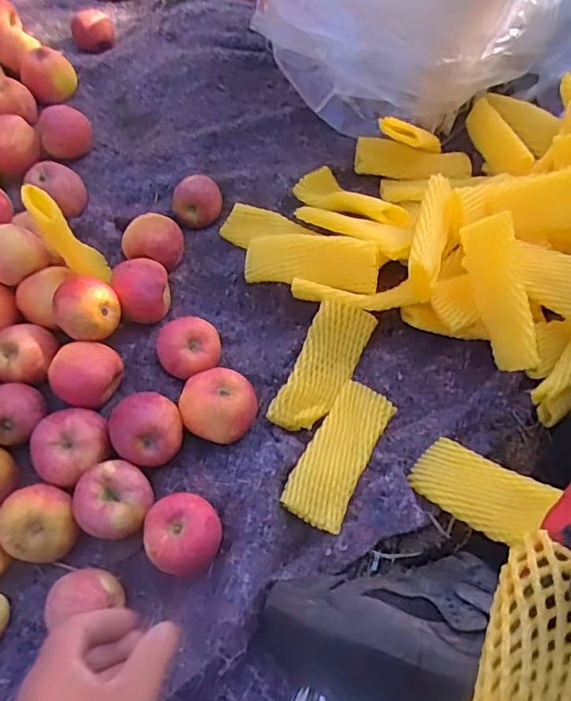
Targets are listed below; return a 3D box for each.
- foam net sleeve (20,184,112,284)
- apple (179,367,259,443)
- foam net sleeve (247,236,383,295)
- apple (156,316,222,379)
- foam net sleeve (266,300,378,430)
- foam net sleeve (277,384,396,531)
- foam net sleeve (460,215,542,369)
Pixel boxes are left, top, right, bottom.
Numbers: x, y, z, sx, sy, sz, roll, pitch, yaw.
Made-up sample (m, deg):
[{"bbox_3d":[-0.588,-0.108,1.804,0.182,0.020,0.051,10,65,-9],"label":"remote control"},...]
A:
[{"bbox_3d":[-0.225,-0.117,0.600,0.042,0.136,0.065,-28,65,-14],"label":"foam net sleeve"},{"bbox_3d":[-0.067,0.060,0.595,0.079,0.058,0.069,-18,63,-6],"label":"apple"},{"bbox_3d":[0.031,-0.100,0.634,0.162,0.013,0.056,9,88,22],"label":"foam net sleeve"},{"bbox_3d":[-0.104,0.000,0.629,0.071,0.062,0.061,-28,64,-11],"label":"apple"},{"bbox_3d":[0.039,0.017,0.615,0.061,0.042,0.151,28,79,17],"label":"foam net sleeve"},{"bbox_3d":[0.054,0.099,0.571,0.061,0.014,0.150,24,66,15],"label":"foam net sleeve"},{"bbox_3d":[0.216,-0.056,0.564,0.050,0.051,0.152,-16,95,-5],"label":"foam net sleeve"}]

